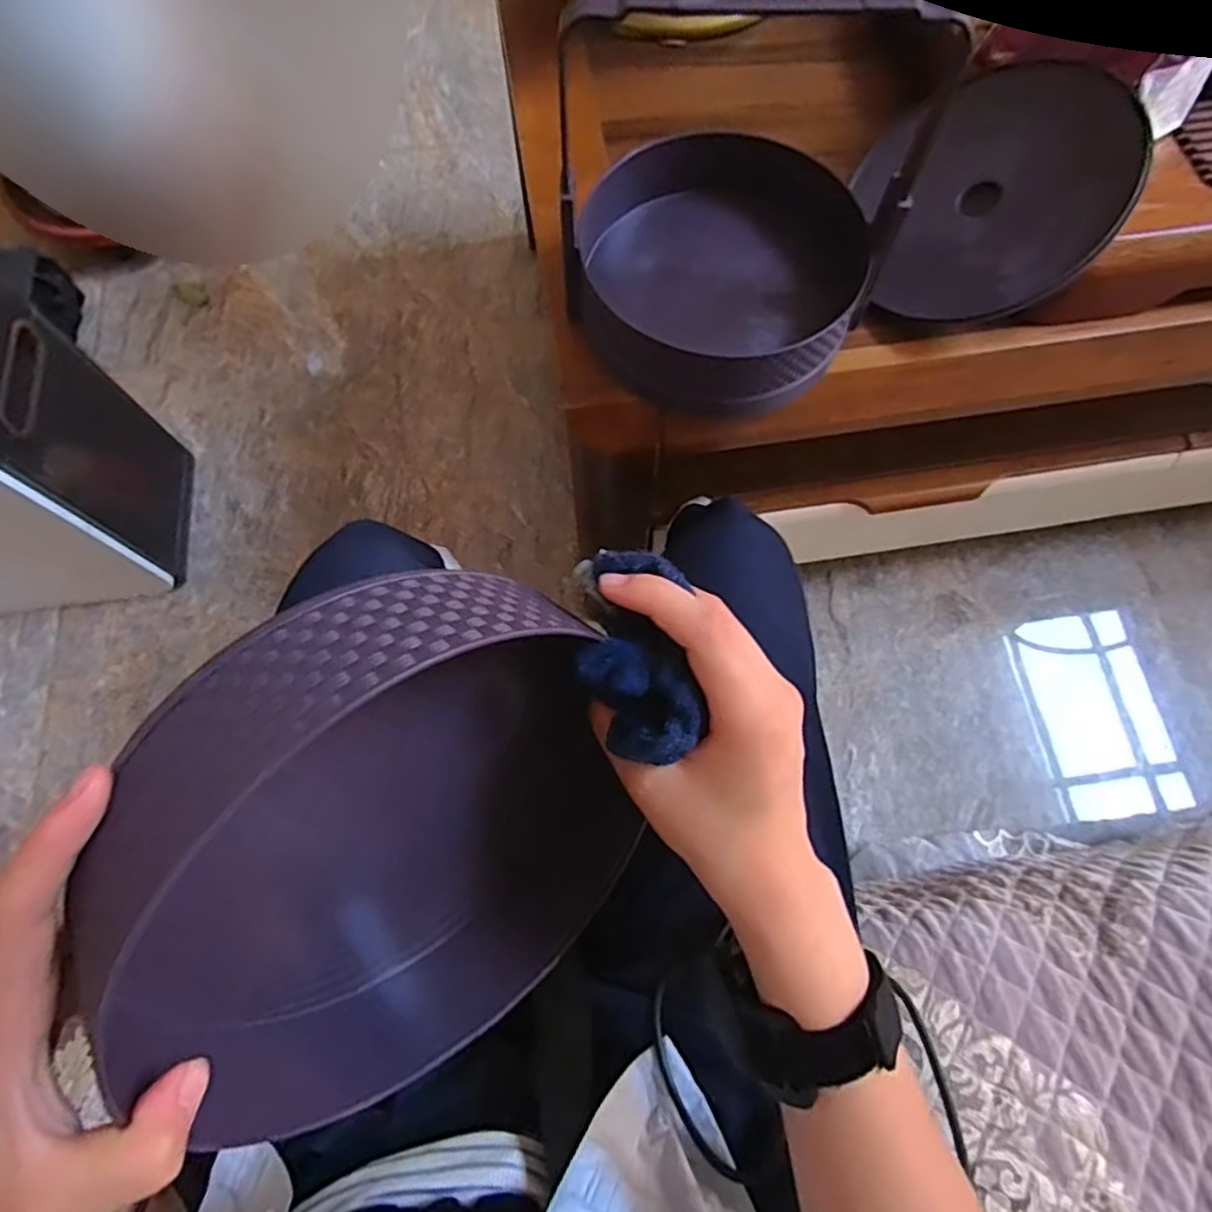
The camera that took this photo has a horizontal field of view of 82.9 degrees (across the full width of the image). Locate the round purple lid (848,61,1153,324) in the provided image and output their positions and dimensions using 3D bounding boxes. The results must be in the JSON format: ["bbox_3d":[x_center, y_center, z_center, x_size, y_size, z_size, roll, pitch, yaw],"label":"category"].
[{"bbox_3d":[0.292,-0.315,0.520,0.178,0.021,0.189,-5,82,39],"label":"round purple lid"}]

